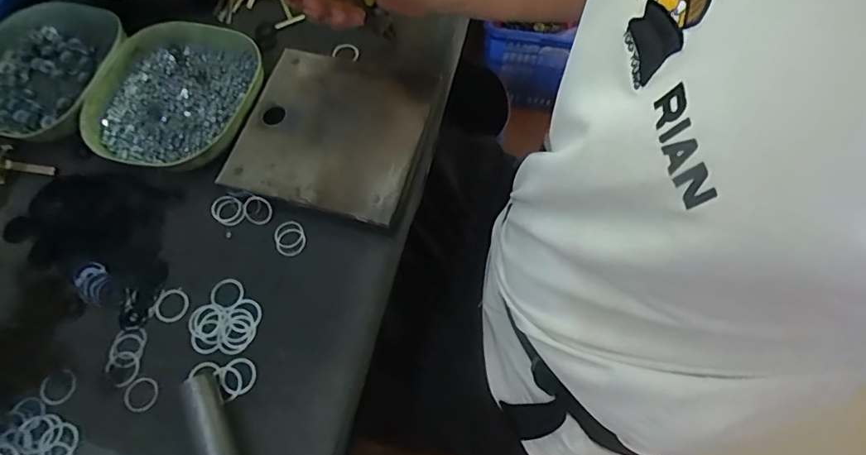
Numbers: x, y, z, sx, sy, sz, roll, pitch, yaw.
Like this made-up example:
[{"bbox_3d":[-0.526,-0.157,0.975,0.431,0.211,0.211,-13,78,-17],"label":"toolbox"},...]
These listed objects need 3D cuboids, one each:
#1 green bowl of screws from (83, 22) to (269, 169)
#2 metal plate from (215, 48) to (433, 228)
[{"bbox_3d":[-0.228,-0.115,0.455,0.144,0.039,0.144,-1,64,2],"label":"green bowl of screws"},{"bbox_3d":[-0.085,-0.084,0.427,0.148,0.015,0.145,13,63,10],"label":"metal plate"}]

